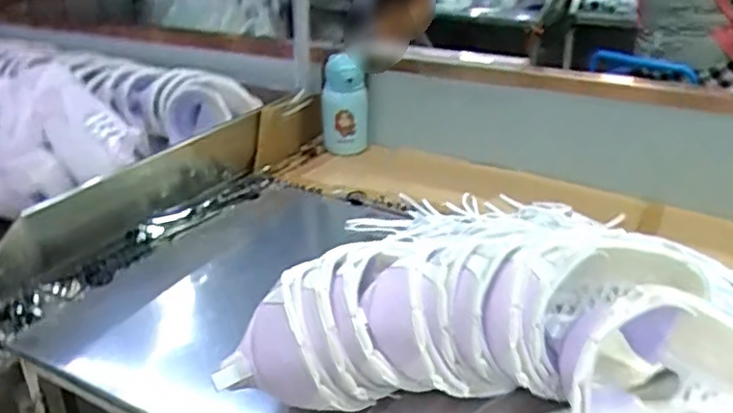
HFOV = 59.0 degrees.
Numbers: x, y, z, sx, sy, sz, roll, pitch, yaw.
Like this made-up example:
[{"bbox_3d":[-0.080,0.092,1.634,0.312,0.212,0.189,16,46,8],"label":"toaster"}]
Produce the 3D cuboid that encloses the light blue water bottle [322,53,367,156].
[{"bbox_3d":[-0.040,-0.188,1.216,0.081,0.177,0.064,-3,2,-7],"label":"light blue water bottle"}]

